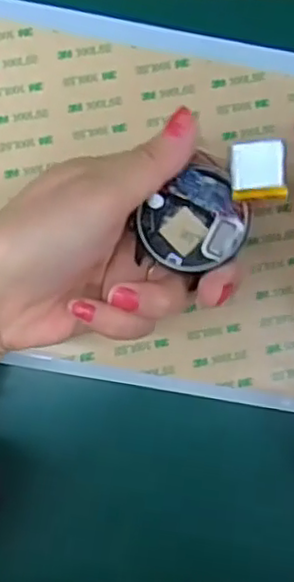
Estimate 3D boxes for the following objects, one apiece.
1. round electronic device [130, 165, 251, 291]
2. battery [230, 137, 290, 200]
[{"bbox_3d":[0.019,-0.026,0.265,0.043,0.013,0.038,-40,90,-5],"label":"round electronic device"},{"bbox_3d":[0.043,-0.046,0.252,0.021,0.004,0.023,-3,105,2],"label":"battery"}]

